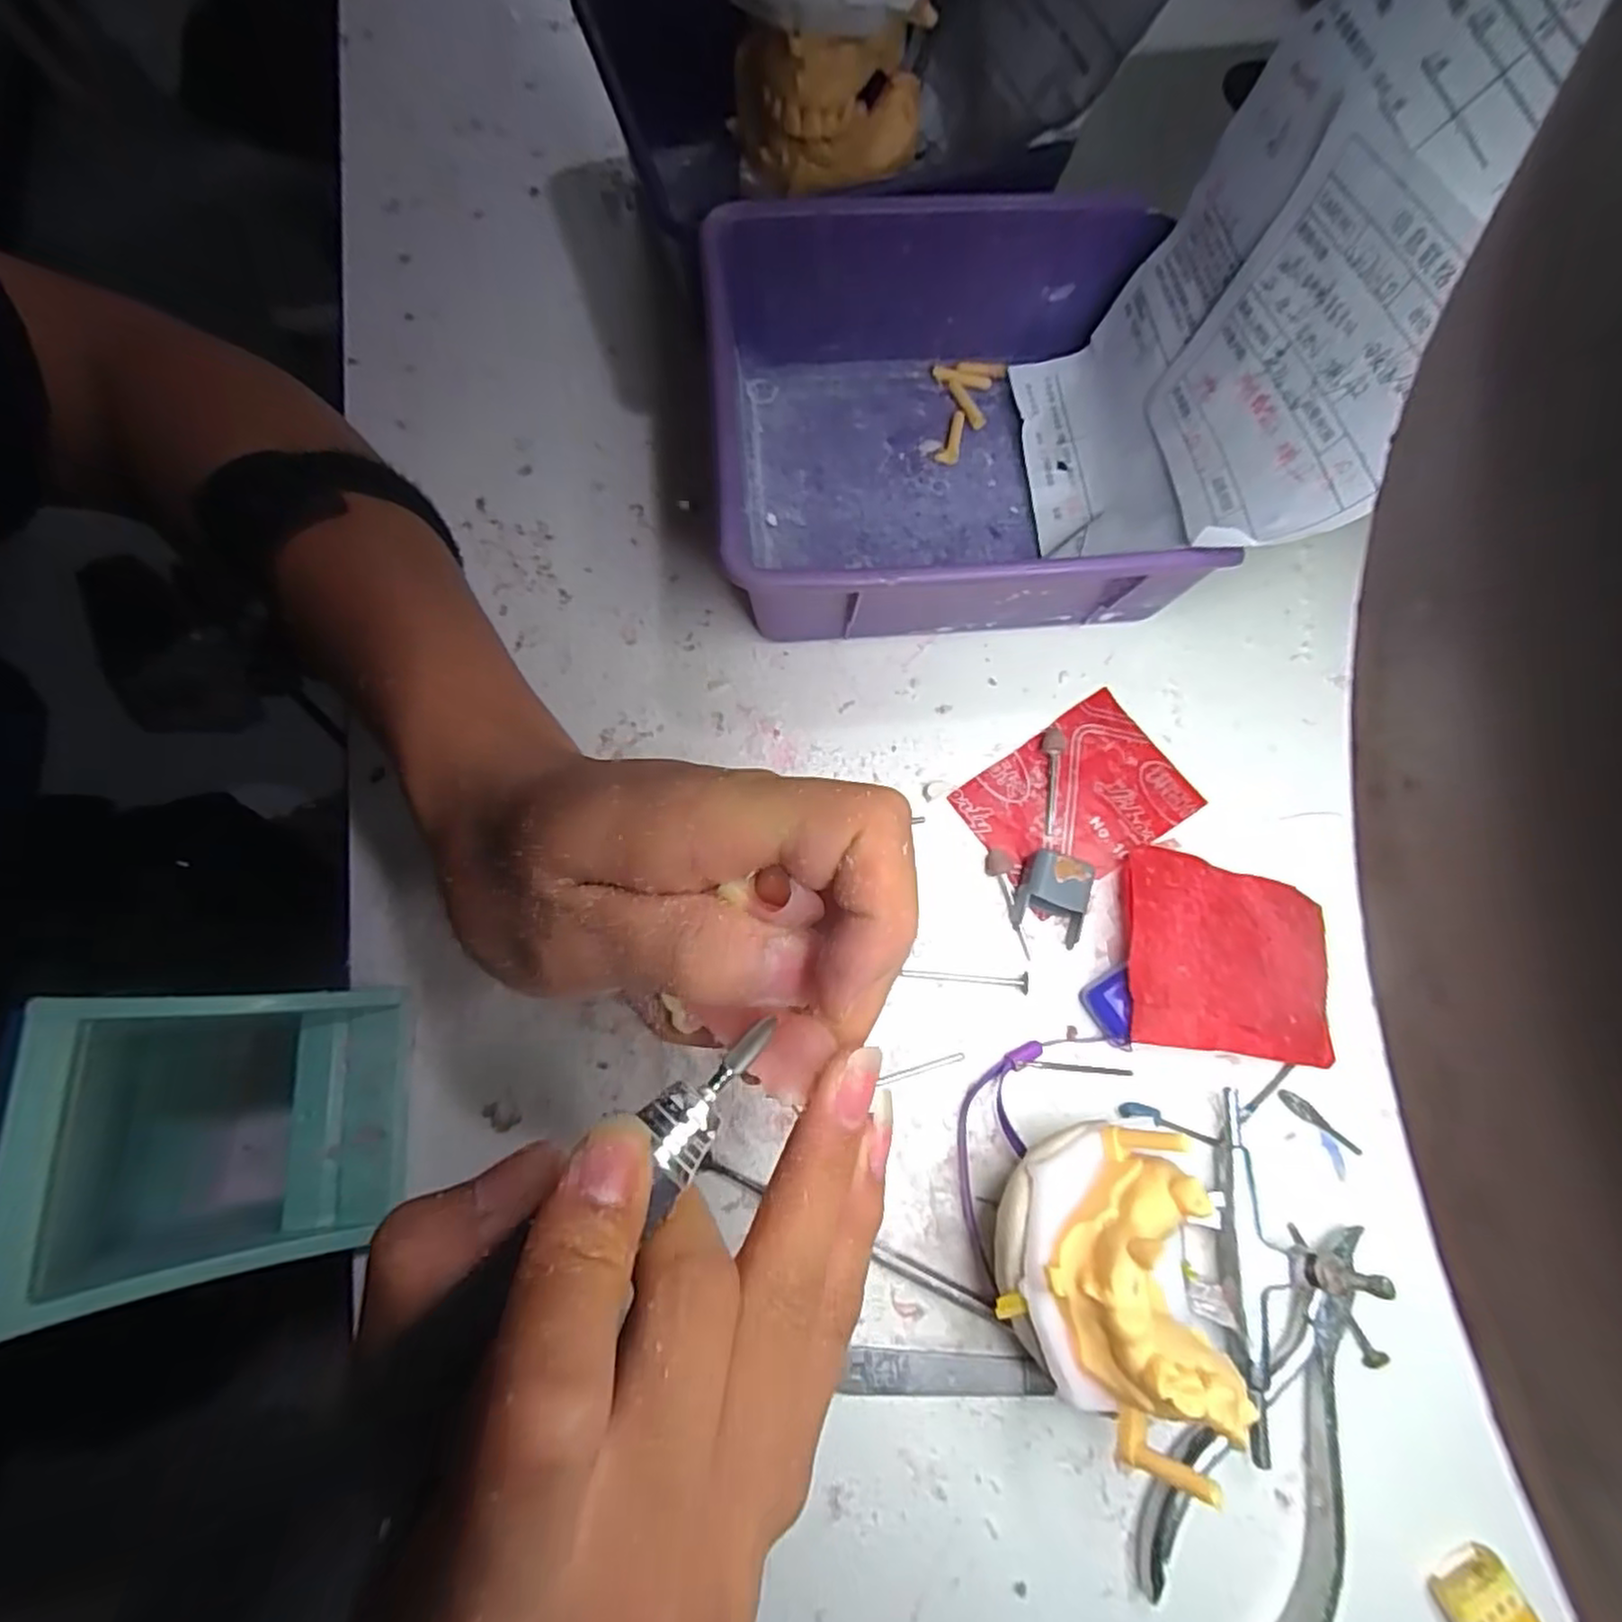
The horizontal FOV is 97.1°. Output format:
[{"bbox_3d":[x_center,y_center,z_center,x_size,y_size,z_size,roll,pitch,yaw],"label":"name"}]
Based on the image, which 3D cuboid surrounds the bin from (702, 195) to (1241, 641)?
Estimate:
[{"bbox_3d":[0.051,-0.146,0.283,0.186,0.070,0.159,-5,75,-2],"label":"bin"}]

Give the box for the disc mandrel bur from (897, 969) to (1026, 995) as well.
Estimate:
[{"bbox_3d":[0.056,0.061,0.258,0.044,0.004,0.006,3,74,0],"label":"disc mandrel bur"}]

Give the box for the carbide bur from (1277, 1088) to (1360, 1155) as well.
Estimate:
[{"bbox_3d":[0.177,0.109,0.249,0.031,0.004,0.007,42,78,10],"label":"carbide bur"}]

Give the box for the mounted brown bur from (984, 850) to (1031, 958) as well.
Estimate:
[{"bbox_3d":[0.074,0.034,0.265,0.008,0.009,0.040,-11,75,-4],"label":"mounted brown bur"}]

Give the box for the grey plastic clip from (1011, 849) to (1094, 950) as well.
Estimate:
[{"bbox_3d":[0.087,0.032,0.261,0.025,0.018,0.029,15,75,3],"label":"grey plastic clip"}]

